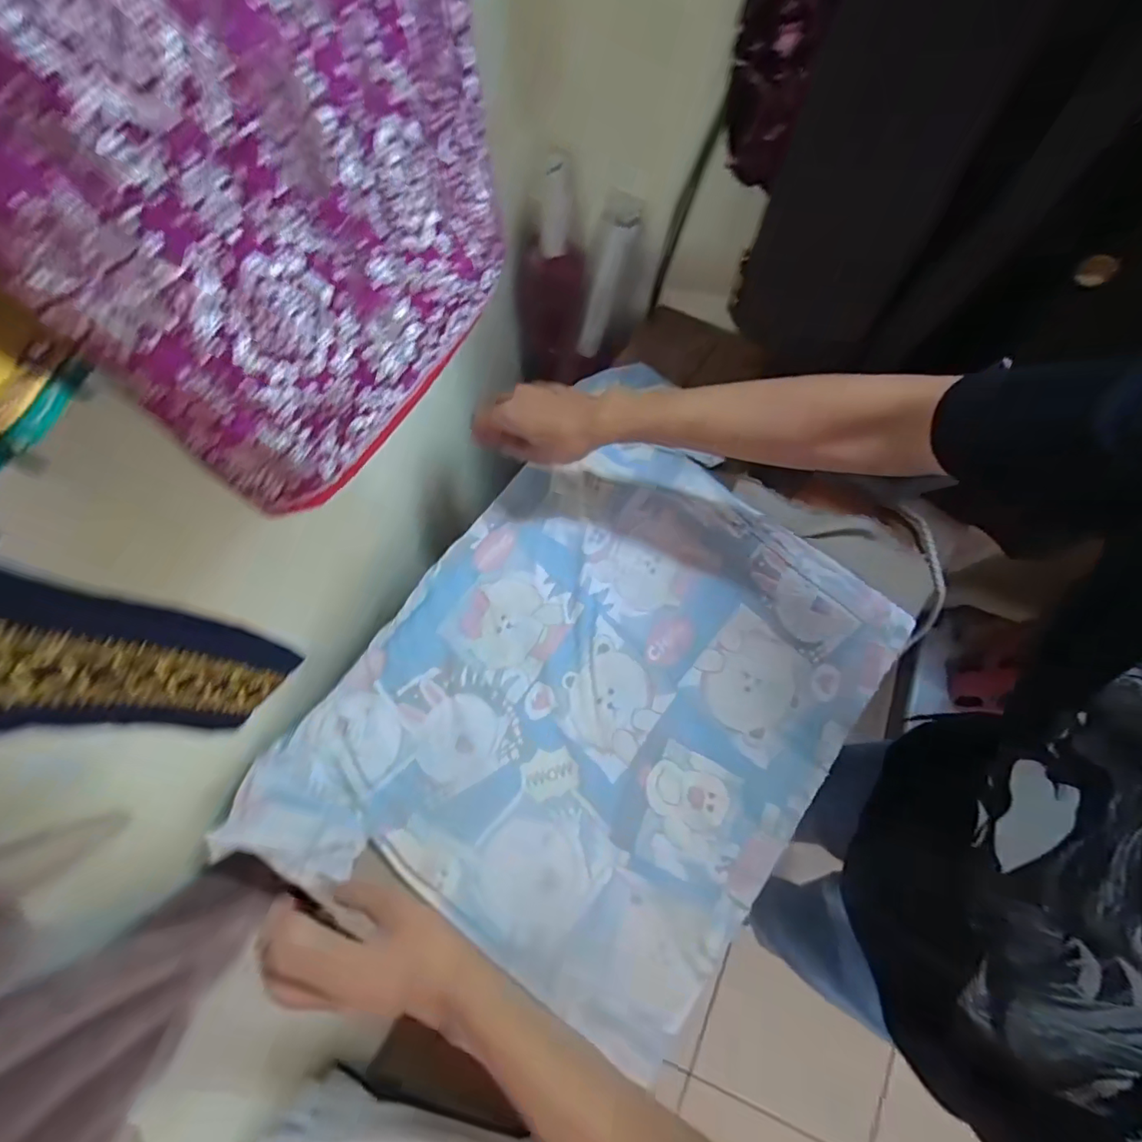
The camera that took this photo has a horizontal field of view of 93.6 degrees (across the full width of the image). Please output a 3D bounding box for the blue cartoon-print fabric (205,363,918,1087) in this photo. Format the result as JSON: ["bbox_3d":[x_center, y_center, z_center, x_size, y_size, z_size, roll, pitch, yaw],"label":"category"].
[{"bbox_3d":[0.025,0.140,0.567,0.456,0.040,0.572,35,80,7],"label":"blue cartoon-print fabric"}]

